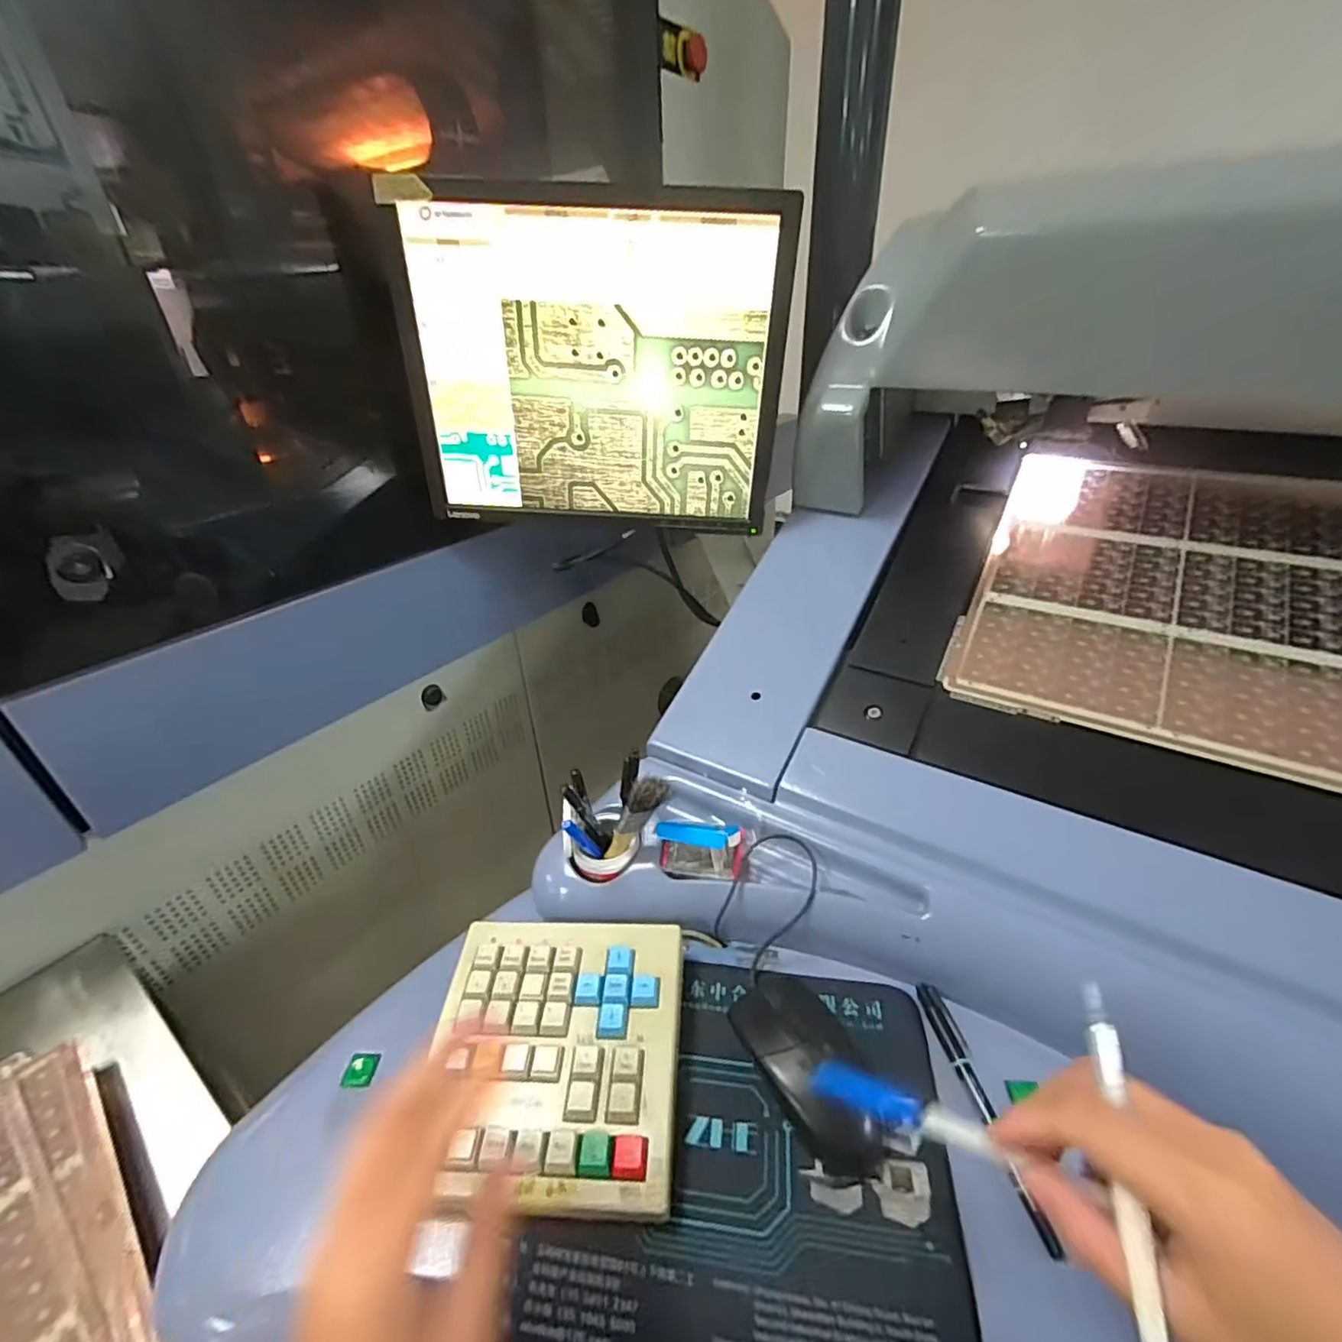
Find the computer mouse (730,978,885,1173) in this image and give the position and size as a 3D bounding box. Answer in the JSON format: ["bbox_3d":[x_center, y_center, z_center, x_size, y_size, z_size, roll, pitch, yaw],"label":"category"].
[{"bbox_3d":[0.085,0.244,0.376,0.057,0.030,0.115,-19,36,-25],"label":"computer mouse"}]

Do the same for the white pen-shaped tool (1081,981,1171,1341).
[{"bbox_3d":[0.173,0.184,0.229,0.010,0.006,0.116,5,59,10],"label":"white pen-shaped tool"}]

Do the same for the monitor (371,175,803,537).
[{"bbox_3d":[-0.078,-0.294,0.605,0.378,0.292,0.043,0,32,3],"label":"monitor"}]

